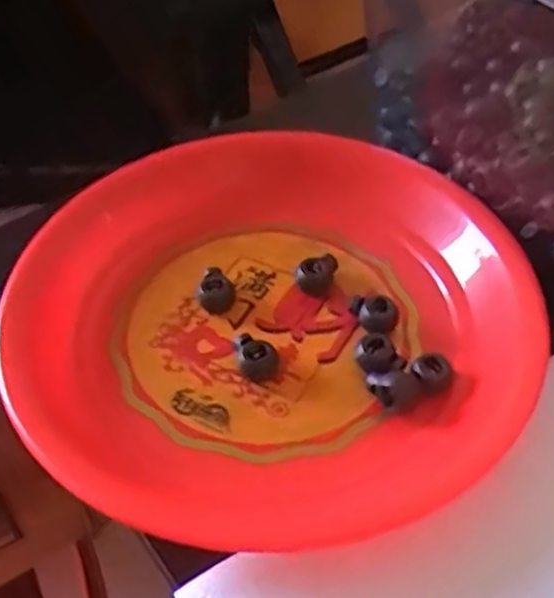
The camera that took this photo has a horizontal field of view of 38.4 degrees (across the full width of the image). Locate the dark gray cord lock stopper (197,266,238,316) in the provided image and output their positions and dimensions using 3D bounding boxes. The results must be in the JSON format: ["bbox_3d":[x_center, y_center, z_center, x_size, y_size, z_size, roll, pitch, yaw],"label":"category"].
[{"bbox_3d":[-0.028,-0.004,0.373,0.017,0.013,0.022,-3,50,-2],"label":"dark gray cord lock stopper"}]

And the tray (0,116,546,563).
[{"bbox_3d":[-0.003,0.008,0.360,0.227,0.042,0.229,-19,52,-15],"label":"tray"}]

